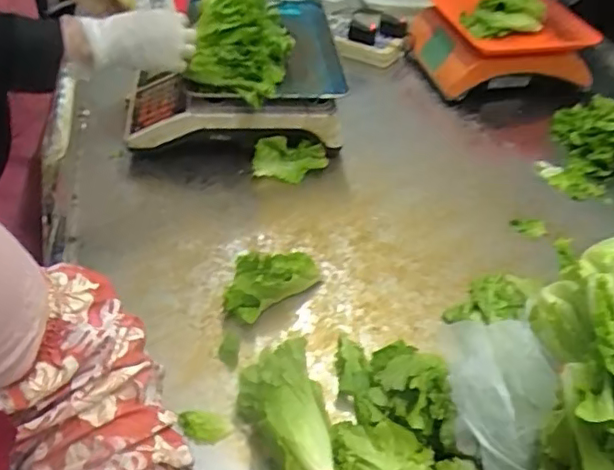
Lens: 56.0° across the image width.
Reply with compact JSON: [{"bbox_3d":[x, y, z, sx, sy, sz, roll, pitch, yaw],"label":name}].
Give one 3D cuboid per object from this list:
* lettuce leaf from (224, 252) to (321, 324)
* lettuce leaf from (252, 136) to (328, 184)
[{"bbox_3d":[-0.049,0.051,0.670,0.113,0.045,0.071,-27,52,-30],"label":"lettuce leaf"},{"bbox_3d":[-0.024,-0.107,0.846,0.110,0.050,0.055,1,43,-4],"label":"lettuce leaf"}]

